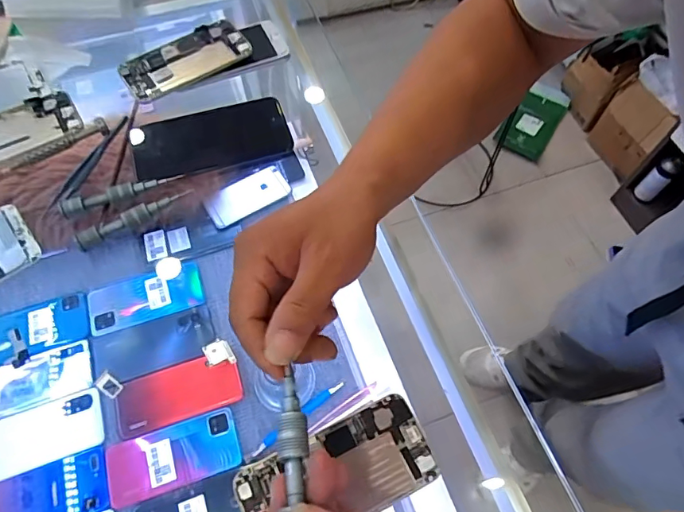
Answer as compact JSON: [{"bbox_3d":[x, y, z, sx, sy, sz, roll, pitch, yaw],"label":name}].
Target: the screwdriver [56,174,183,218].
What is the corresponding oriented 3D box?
[{"bbox_3d":[-0.205,-0.060,0.438,0.110,0.012,0.014,-20,64,-11],"label":"screwdriver"}]

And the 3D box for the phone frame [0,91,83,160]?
[{"bbox_3d":[-0.342,-0.126,0.480,0.136,0.011,0.066,-24,65,-13],"label":"phone frame"}]

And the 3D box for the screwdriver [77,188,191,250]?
[{"bbox_3d":[-0.187,-0.036,0.423,0.105,0.015,0.010,-29,66,-15],"label":"screwdriver"}]

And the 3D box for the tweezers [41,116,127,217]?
[{"bbox_3d":[-0.246,-0.089,0.459,0.014,0.011,0.128,21,64,9],"label":"tweezers"}]

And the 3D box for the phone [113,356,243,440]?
[{"bbox_3d":[-0.218,0.181,0.630,0.158,0.007,0.074,-17,64,-10],"label":"phone"}]

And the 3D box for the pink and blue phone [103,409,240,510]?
[{"bbox_3d":[-0.211,0.250,0.589,0.158,0.005,0.075,-17,64,-10],"label":"pink and blue phone"}]

